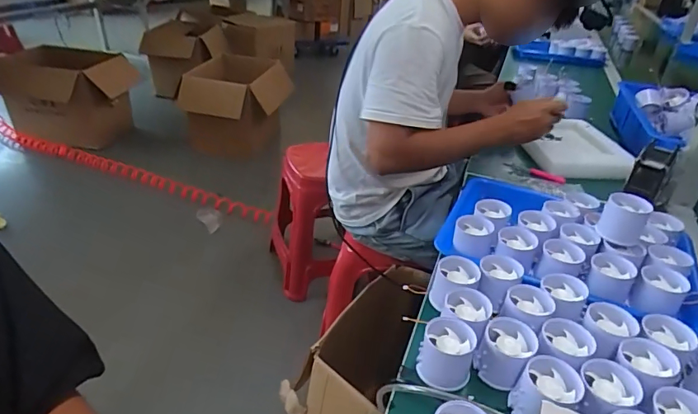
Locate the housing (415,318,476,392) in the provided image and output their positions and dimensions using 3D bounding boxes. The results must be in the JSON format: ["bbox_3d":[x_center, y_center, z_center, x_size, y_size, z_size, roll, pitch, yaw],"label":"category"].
[{"bbox_3d":[0.102,0.155,0.483,0.053,0.056,0.048,14,32,14],"label":"housing"}]

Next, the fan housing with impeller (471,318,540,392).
[{"bbox_3d":[0.165,0.153,0.483,0.049,0.049,0.052,3,31,-2],"label":"fan housing with impeller"}]

